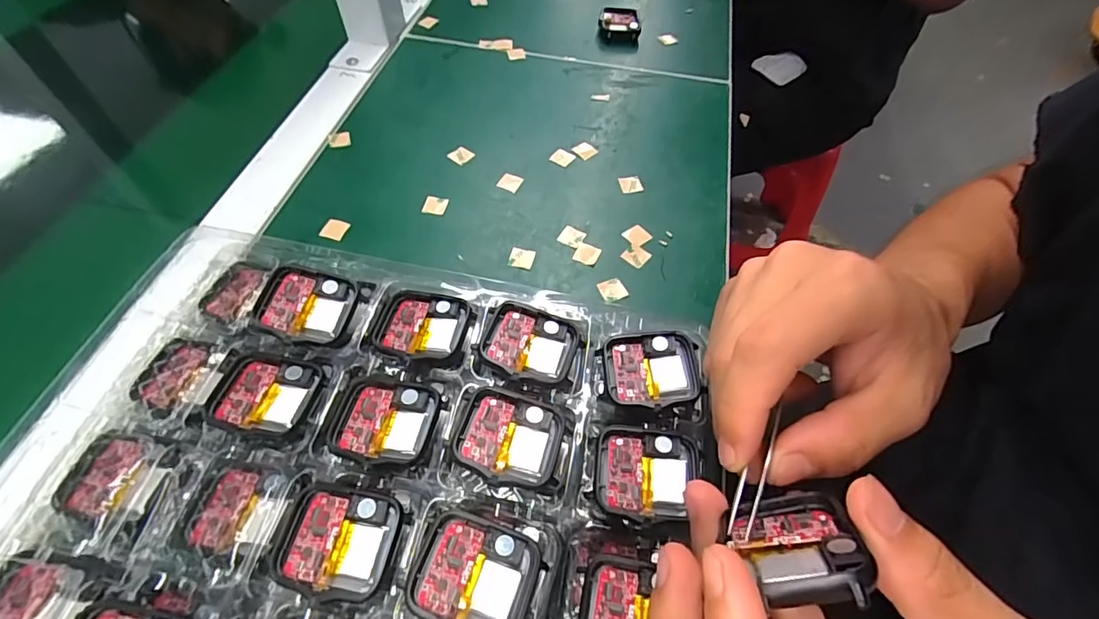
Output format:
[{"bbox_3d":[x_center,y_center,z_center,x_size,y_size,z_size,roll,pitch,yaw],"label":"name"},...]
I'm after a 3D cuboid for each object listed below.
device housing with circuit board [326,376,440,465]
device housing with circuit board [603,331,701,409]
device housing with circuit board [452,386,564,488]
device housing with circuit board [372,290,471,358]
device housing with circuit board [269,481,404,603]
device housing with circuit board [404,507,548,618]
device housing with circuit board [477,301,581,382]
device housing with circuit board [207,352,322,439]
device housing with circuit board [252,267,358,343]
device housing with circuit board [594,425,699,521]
[{"bbox_3d":[-0.073,0.048,0.216,0.042,0.006,0.036,10,56,5],"label":"device housing with circuit board"},{"bbox_3d":[0.049,0.028,0.235,0.043,0.008,0.036,-3,56,-3],"label":"device housing with circuit board"},{"bbox_3d":[-0.017,0.055,0.212,0.041,0.013,0.037,14,57,8],"label":"device housing with circuit board"},{"bbox_3d":[-0.064,0.008,0.245,0.042,0.005,0.036,11,56,6],"label":"device housing with circuit board"},{"bbox_3d":[-0.081,0.088,0.191,0.042,0.006,0.038,8,56,4],"label":"device housing with circuit board"},{"bbox_3d":[-0.027,0.098,0.183,0.043,0.011,0.037,16,57,9],"label":"device housing with circuit board"},{"bbox_3d":[-0.009,0.018,0.239,0.041,0.014,0.037,15,57,9],"label":"device housing with circuit board"},{"bbox_3d":[-0.126,0.038,0.222,0.039,0.007,0.035,8,56,4],"label":"device housing with circuit board"},{"bbox_3d":[-0.118,-0.002,0.241,0.041,0.005,0.036,14,65,-8],"label":"device housing with circuit board"},{"bbox_3d":[0.041,0.070,0.211,0.043,0.013,0.035,6,56,3],"label":"device housing with circuit board"}]

